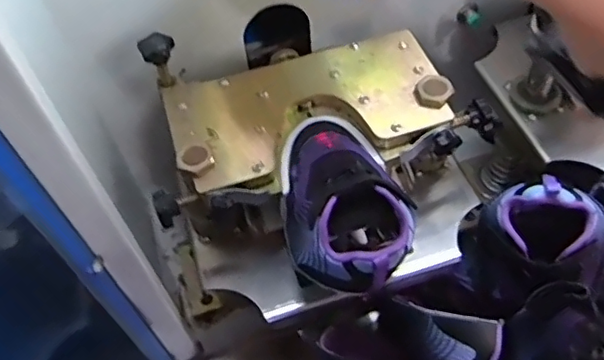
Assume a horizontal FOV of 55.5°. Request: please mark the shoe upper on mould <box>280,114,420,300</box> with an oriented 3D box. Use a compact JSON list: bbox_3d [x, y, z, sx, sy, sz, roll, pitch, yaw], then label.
[{"bbox_3d":[0.036,0.006,0.530,0.107,0.064,0.195,-8,55,-2],"label":"shoe upper on mould"}]

